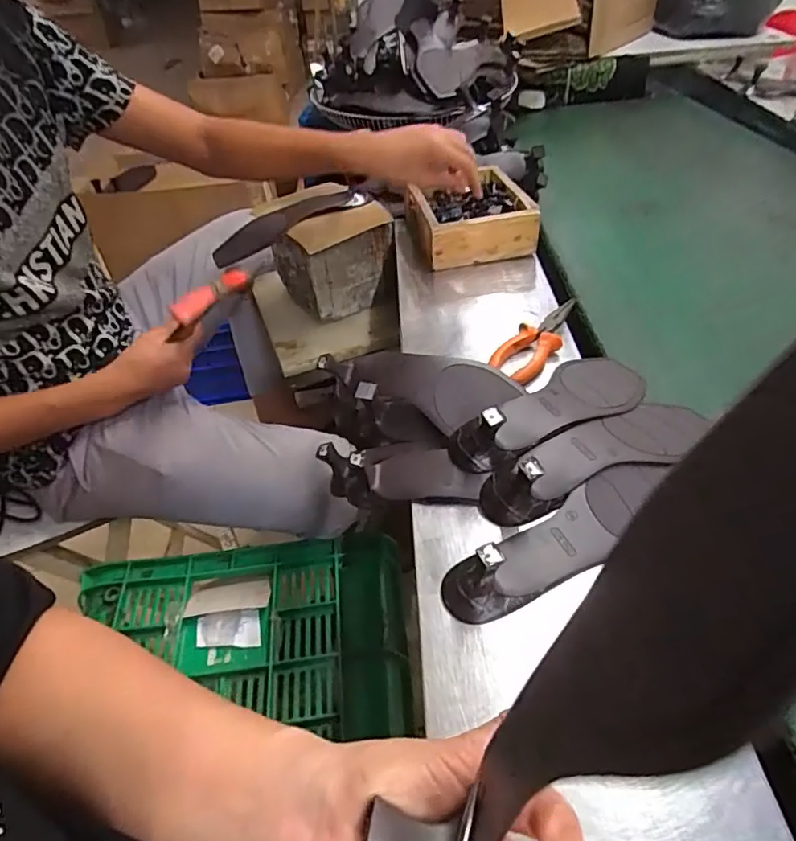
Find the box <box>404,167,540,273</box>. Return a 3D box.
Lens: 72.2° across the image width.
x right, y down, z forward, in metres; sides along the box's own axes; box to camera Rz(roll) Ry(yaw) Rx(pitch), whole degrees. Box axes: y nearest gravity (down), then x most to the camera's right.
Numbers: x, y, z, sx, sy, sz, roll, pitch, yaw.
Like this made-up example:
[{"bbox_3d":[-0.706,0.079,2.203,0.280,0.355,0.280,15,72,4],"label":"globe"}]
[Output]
[{"bbox_3d":[0.101,-0.294,0.791,0.153,0.067,0.176,-12,45,-7],"label":"box"}]

